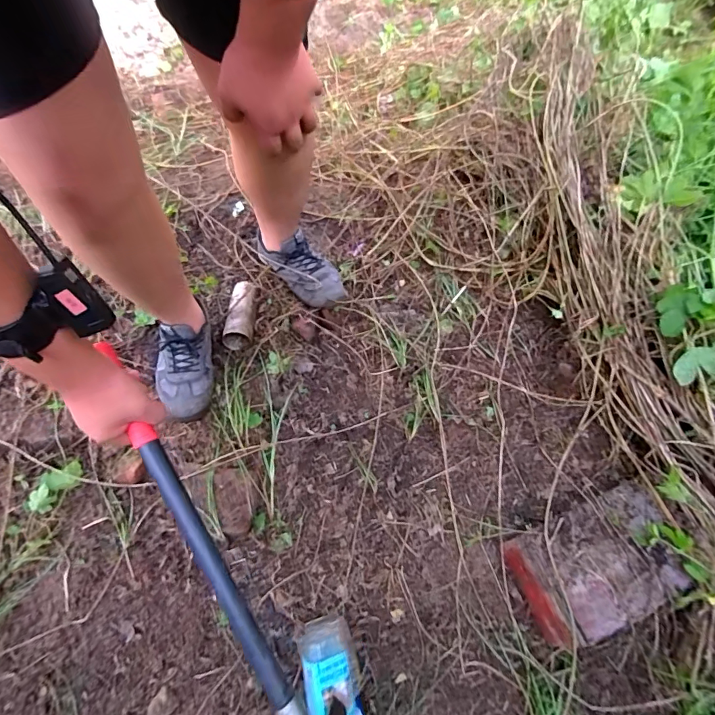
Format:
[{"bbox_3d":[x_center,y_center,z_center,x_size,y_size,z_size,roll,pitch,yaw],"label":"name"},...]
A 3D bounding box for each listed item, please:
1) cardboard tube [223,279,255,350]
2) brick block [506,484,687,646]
[{"bbox_3d":[-0.250,-0.099,0.895,0.061,0.043,0.161,0,64,-4],"label":"cardboard tube"},{"bbox_3d":[0.373,0.321,0.675,0.236,0.114,0.159,-21,71,-11],"label":"brick block"}]

